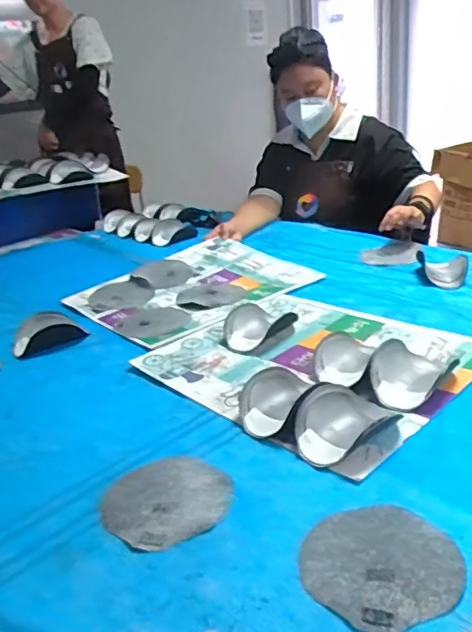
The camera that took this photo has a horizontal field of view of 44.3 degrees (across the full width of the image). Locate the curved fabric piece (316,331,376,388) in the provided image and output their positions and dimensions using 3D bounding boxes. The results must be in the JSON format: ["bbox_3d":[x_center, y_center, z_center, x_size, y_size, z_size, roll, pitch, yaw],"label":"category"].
[{"bbox_3d":[0.167,0.067,0.893,0.087,0.035,0.131,2,24,20],"label":"curved fabric piece"}]

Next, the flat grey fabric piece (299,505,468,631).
[{"bbox_3d":[0.139,0.237,0.557,0.141,0.004,0.144,-22,27,-32],"label":"flat grey fabric piece"}]

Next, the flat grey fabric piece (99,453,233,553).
[{"bbox_3d":[-0.079,0.213,0.675,0.146,0.005,0.139,-6,23,2],"label":"flat grey fabric piece"}]

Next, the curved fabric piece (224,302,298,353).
[{"bbox_3d":[0.035,0.018,1.045,0.101,0.045,0.126,15,31,42],"label":"curved fabric piece"}]

